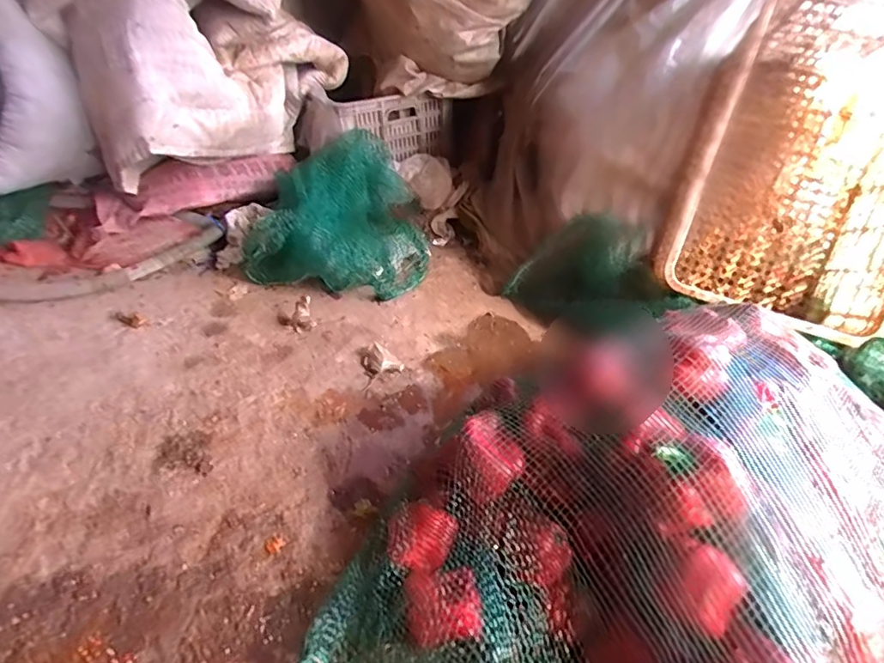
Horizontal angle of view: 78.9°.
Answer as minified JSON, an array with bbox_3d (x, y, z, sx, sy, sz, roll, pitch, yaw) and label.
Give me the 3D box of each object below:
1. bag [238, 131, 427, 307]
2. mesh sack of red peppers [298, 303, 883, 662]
[{"bbox_3d":[-0.207,-0.300,1.282,0.367,0.134,0.564,5,39,1],"label":"bag"},{"bbox_3d":[0.207,0.218,0.572,0.667,0.235,0.474,-24,47,-31],"label":"mesh sack of red peppers"}]

